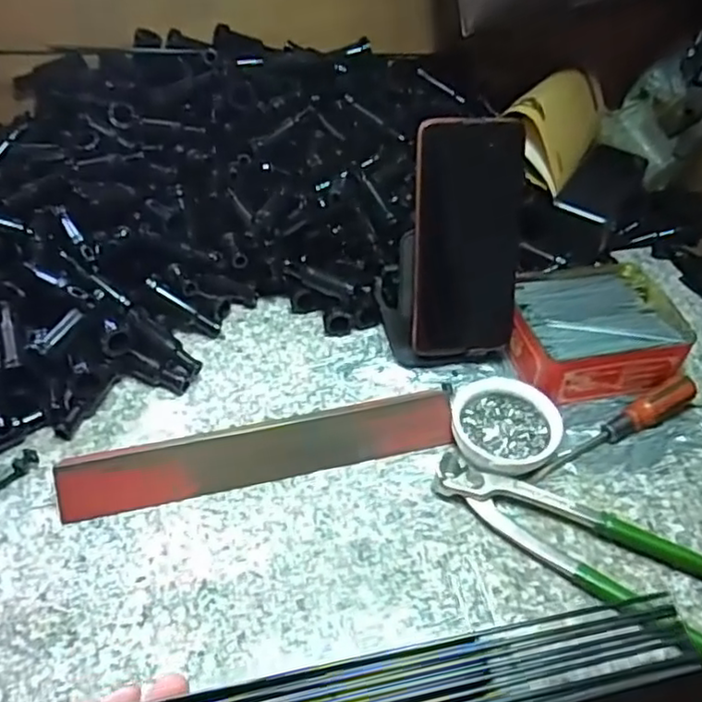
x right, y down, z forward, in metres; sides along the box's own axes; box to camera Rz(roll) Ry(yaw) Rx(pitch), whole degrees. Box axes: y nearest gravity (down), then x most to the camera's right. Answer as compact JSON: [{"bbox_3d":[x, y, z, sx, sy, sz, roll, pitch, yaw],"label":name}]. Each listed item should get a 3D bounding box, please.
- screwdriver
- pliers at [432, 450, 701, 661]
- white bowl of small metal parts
[{"bbox_3d":[0.184,0.054,0.465,0.143,0.025,0.019,-22,50,-23],"label":"screwdriver"},{"bbox_3d":[0.140,0.120,0.404,0.195,0.018,0.062,23,48,19],"label":"pliers"},{"bbox_3d":[0.103,0.051,0.460,0.070,0.022,0.077,1,45,-1],"label":"white bowl of small metal parts"}]

